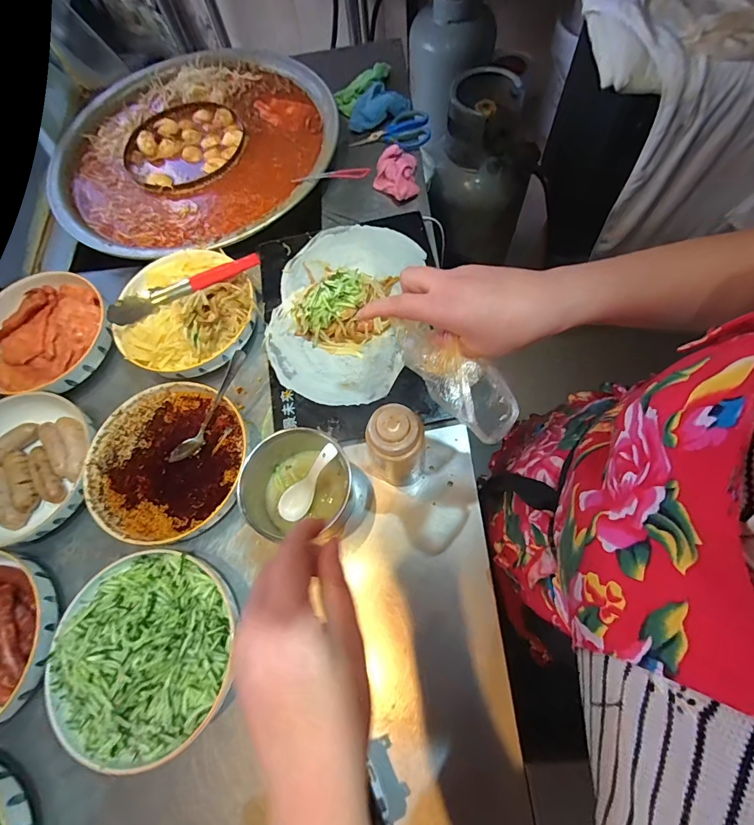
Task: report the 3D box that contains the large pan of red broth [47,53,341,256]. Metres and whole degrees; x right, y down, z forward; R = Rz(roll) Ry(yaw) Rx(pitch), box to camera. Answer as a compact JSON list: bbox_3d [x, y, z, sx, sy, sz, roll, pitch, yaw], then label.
[{"bbox_3d":[-0.372,-0.540,0.832,0.556,0.072,0.541,2,69,4],"label":"large pan of red broth"}]

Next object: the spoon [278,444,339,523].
[{"bbox_3d":[-0.091,0.091,0.544,0.038,0.024,0.130,40,117,14],"label":"spoon"}]

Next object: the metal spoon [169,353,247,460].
[{"bbox_3d":[-0.240,-0.007,0.595,0.034,0.028,0.183,28,73,13],"label":"metal spoon"}]

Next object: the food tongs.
[{"bbox_3d":[-0.298,-0.197,0.635,0.237,0.027,0.040,-26,70,-6],"label":"food tongs"}]

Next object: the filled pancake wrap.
[{"bbox_3d":[-0.054,-0.181,0.653,0.229,0.068,0.329,14,70,6],"label":"filled pancake wrap"}]

